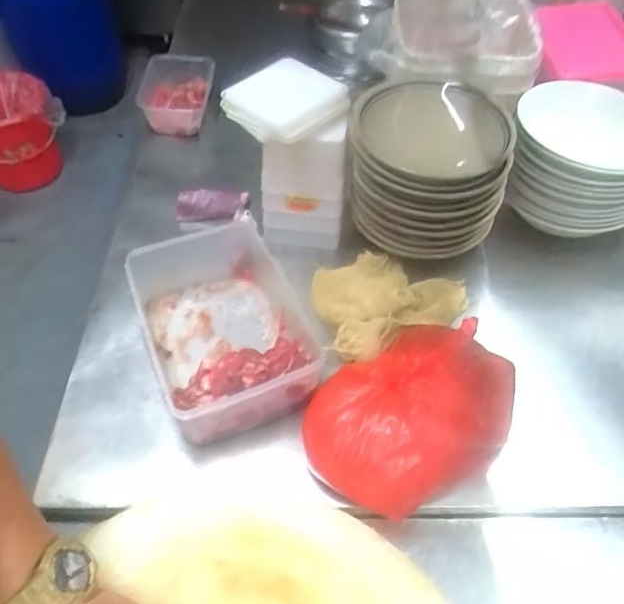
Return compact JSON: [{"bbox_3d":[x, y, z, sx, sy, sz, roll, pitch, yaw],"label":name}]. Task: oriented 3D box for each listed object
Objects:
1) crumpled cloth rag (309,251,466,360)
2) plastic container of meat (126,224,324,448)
[{"bbox_3d":[0.094,-0.011,0.759,0.186,0.027,0.158,-24,56,-17],"label":"crumpled cloth rag"},{"bbox_3d":[-0.104,0.027,0.698,0.181,0.087,0.258,-22,55,-15],"label":"plastic container of meat"}]

